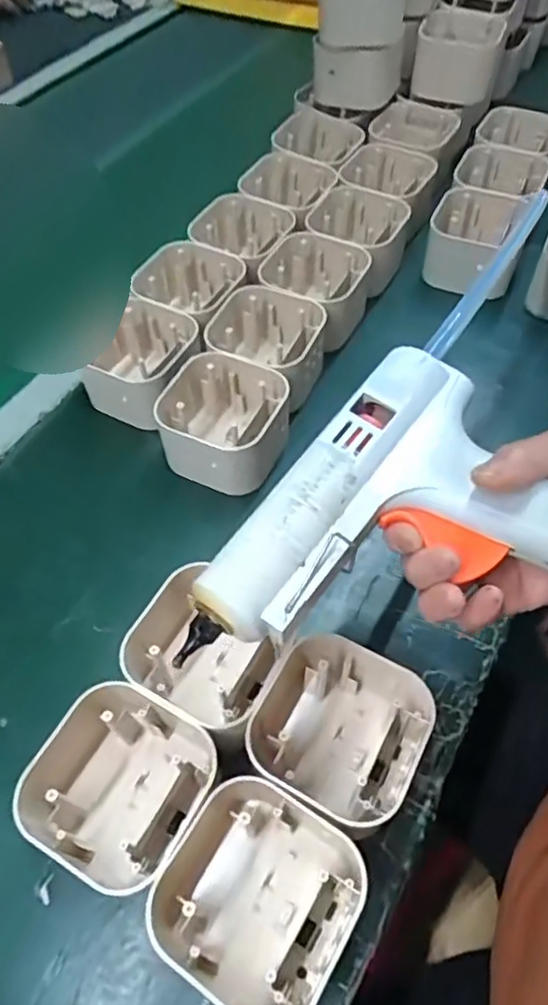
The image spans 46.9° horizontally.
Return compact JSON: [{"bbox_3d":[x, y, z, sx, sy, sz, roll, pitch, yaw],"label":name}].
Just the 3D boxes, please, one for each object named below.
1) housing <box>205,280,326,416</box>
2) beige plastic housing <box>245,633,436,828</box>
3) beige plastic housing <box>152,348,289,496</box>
[{"bbox_3d":[-0.007,-0.134,0.559,0.098,0.065,0.094,18,59,13],"label":"housing"},{"bbox_3d":[0.035,0.132,0.365,0.094,0.061,0.088,20,58,16],"label":"beige plastic housing"},{"bbox_3d":[-0.039,-0.061,0.512,0.098,0.064,0.098,9,57,8],"label":"beige plastic housing"}]

